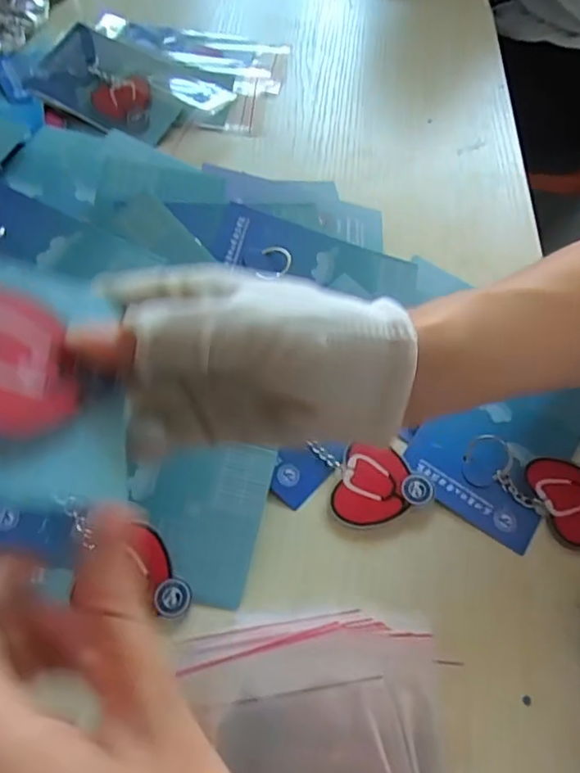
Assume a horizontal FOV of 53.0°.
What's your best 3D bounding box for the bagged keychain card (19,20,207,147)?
[{"bbox_3d":[-0.157,-0.269,0.507,0.161,0.022,0.086,31,59,15],"label":"bagged keychain card"}]

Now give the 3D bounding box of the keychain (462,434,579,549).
[{"bbox_3d":[0.135,0.051,0.322,0.075,0.005,0.052,30,58,15],"label":"keychain"}]

